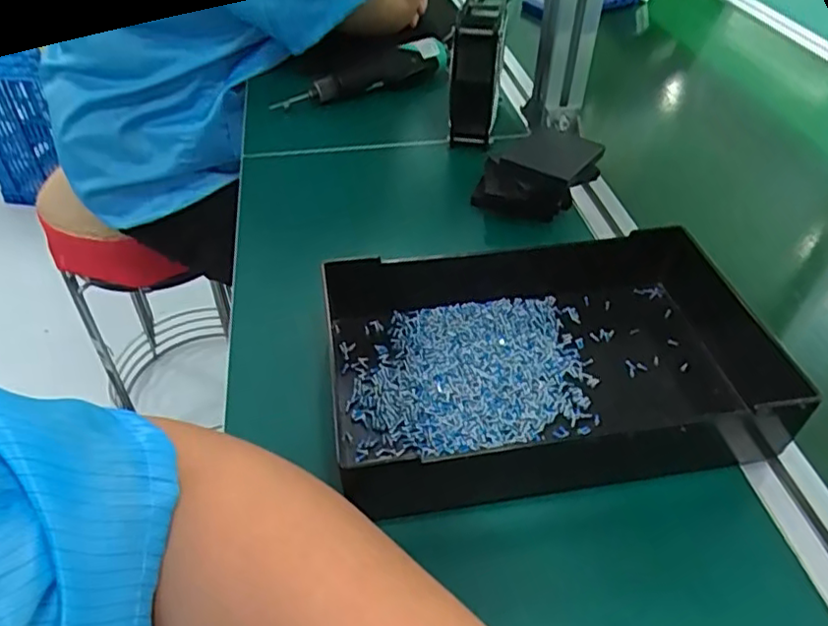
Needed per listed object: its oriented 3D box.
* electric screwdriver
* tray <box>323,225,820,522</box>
[{"bbox_3d":[-0.059,-0.285,0.749,0.231,0.052,0.036,-28,50,-26],"label":"electric screwdriver"},{"bbox_3d":[0.080,0.023,0.390,0.253,0.046,0.167,-7,44,-7],"label":"tray"}]

